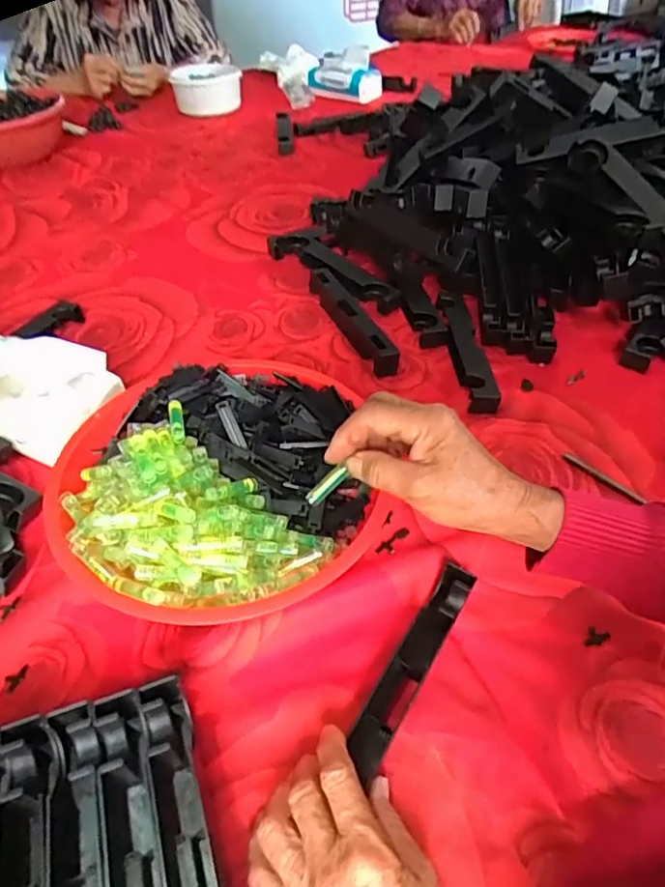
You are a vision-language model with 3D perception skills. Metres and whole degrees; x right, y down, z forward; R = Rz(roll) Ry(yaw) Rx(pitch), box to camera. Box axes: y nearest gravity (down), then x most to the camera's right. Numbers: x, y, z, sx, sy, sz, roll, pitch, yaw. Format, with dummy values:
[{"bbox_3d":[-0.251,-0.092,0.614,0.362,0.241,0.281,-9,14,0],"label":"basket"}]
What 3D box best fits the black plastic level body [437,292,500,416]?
[{"bbox_3d":[0.148,-0.108,0.626,0.031,0.026,0.189,-2,46,-1],"label":"black plastic level body"}]

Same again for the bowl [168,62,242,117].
[{"bbox_3d":[-0.283,-0.800,1.272,0.150,0.068,0.154,-6,46,-5],"label":"bowl"}]

